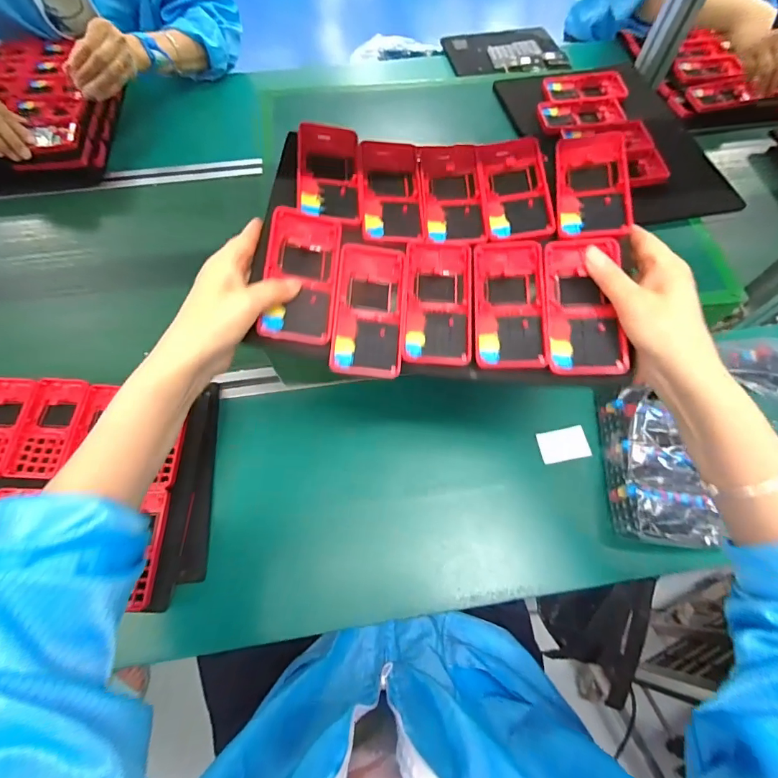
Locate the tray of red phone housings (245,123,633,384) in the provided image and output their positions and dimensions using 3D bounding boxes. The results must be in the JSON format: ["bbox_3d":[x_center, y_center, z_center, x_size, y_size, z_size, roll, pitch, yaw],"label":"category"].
[{"bbox_3d":[0.054,-0.139,0.396,0.332,0.045,0.253,3,64,1],"label":"tray of red phone housings"}]

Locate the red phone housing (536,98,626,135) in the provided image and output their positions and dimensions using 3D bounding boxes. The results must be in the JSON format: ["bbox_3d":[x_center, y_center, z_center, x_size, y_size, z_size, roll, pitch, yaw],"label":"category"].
[{"bbox_3d":[0.291,-0.418,0.636,0.126,0.011,0.069,-3,65,0],"label":"red phone housing"}]

